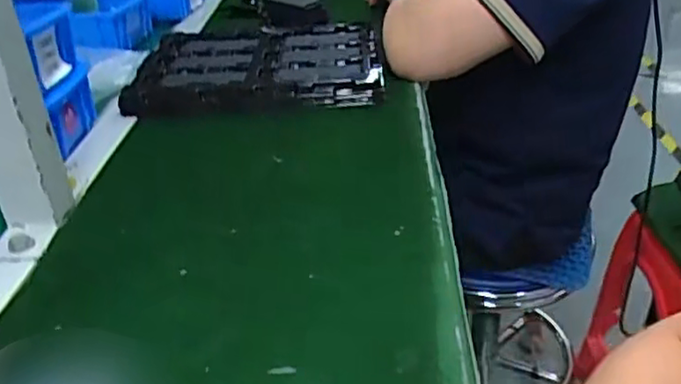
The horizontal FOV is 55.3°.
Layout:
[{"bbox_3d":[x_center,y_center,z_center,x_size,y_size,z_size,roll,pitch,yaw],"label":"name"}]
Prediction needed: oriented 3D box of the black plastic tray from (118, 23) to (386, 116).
[{"bbox_3d":[-0.096,-0.146,0.743,0.275,0.026,0.217,-4,31,-1],"label":"black plastic tray"}]

